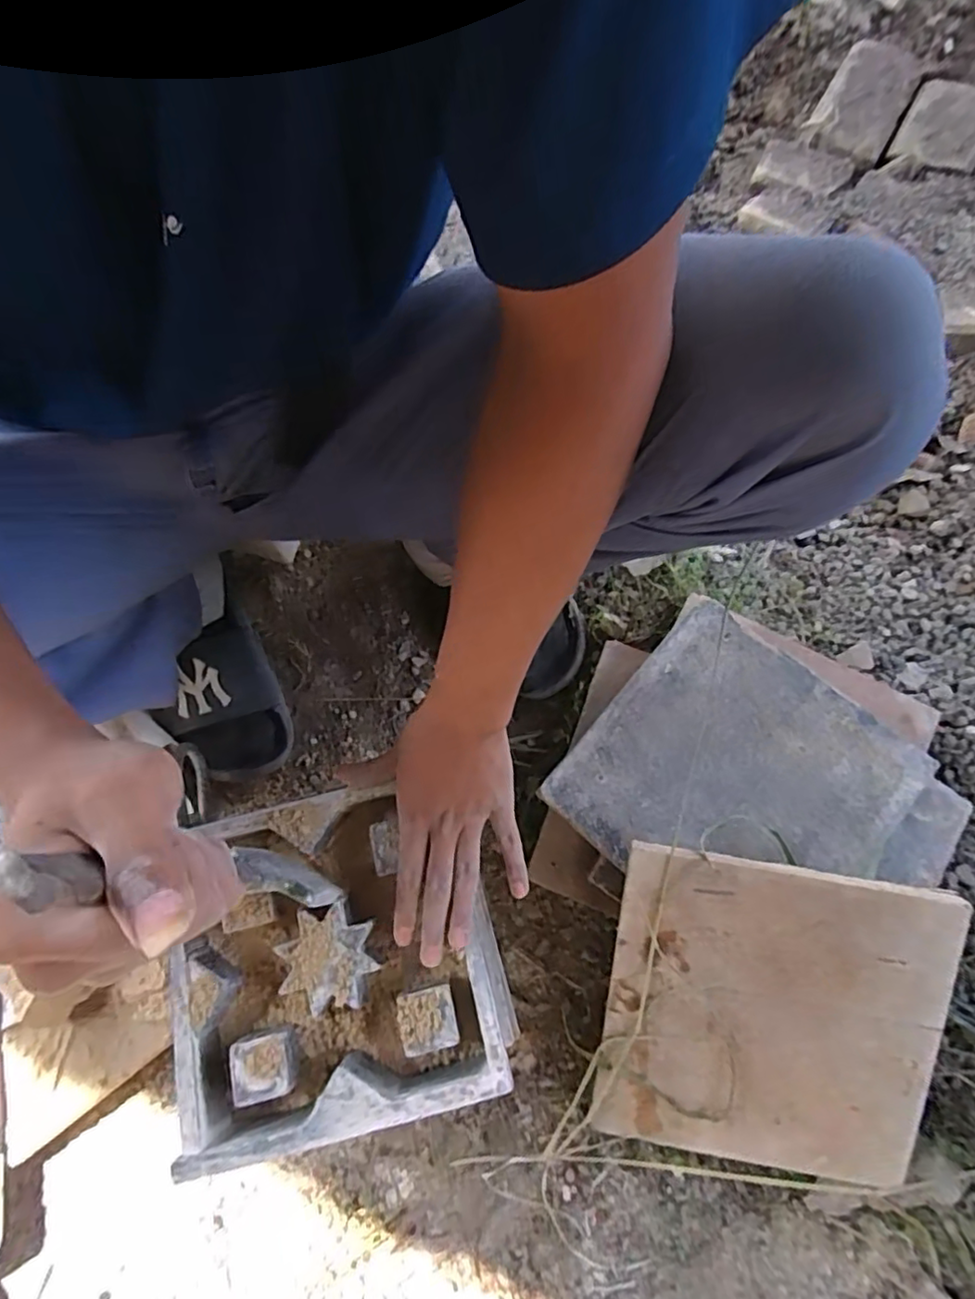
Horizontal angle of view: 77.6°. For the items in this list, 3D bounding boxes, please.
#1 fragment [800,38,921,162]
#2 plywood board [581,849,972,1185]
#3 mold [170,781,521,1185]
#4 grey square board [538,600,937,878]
[{"bbox_3d":[0.518,-0.758,0.826,0.103,0.024,0.228,28,75,9],"label":"fragment"},{"bbox_3d":[0.214,0.287,0.470,0.236,0.008,0.249,7,99,8],"label":"plywood board"},{"bbox_3d":[-0.111,0.229,0.461,0.230,0.048,0.223,-11,71,-3],"label":"mold"},{"bbox_3d":[0.215,0.113,0.528,0.245,0.023,0.241,41,76,14],"label":"grey square board"}]

